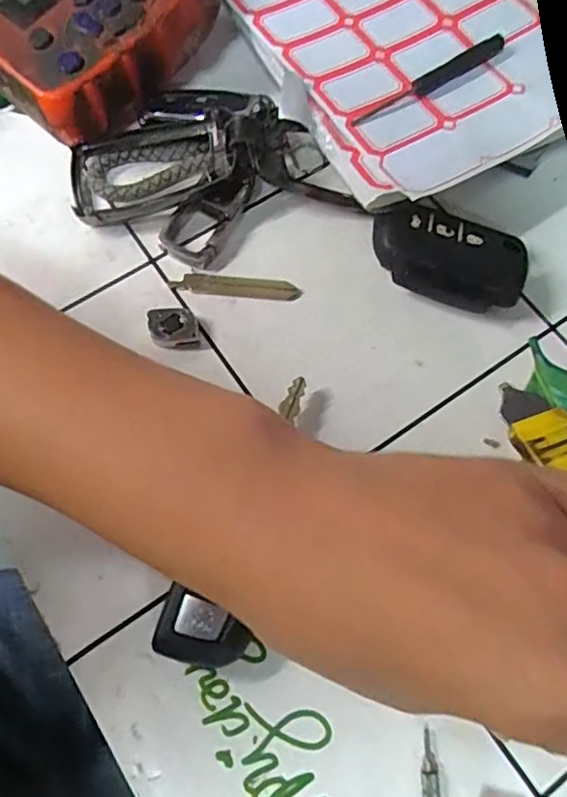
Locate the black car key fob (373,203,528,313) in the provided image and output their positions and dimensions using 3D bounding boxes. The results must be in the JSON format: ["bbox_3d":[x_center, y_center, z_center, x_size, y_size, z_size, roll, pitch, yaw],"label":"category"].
[{"bbox_3d":[0.068,-0.056,0.253,0.063,0.018,0.036,11,70,4],"label":"black car key fob"}]

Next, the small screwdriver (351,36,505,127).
[{"bbox_3d":[0.064,-0.137,0.265,0.082,0.004,0.007,-33,74,-11],"label":"small screwdriver"}]

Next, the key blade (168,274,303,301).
[{"bbox_3d":[-0.020,-0.048,0.258,0.054,0.004,0.009,4,70,1],"label":"key blade"}]

